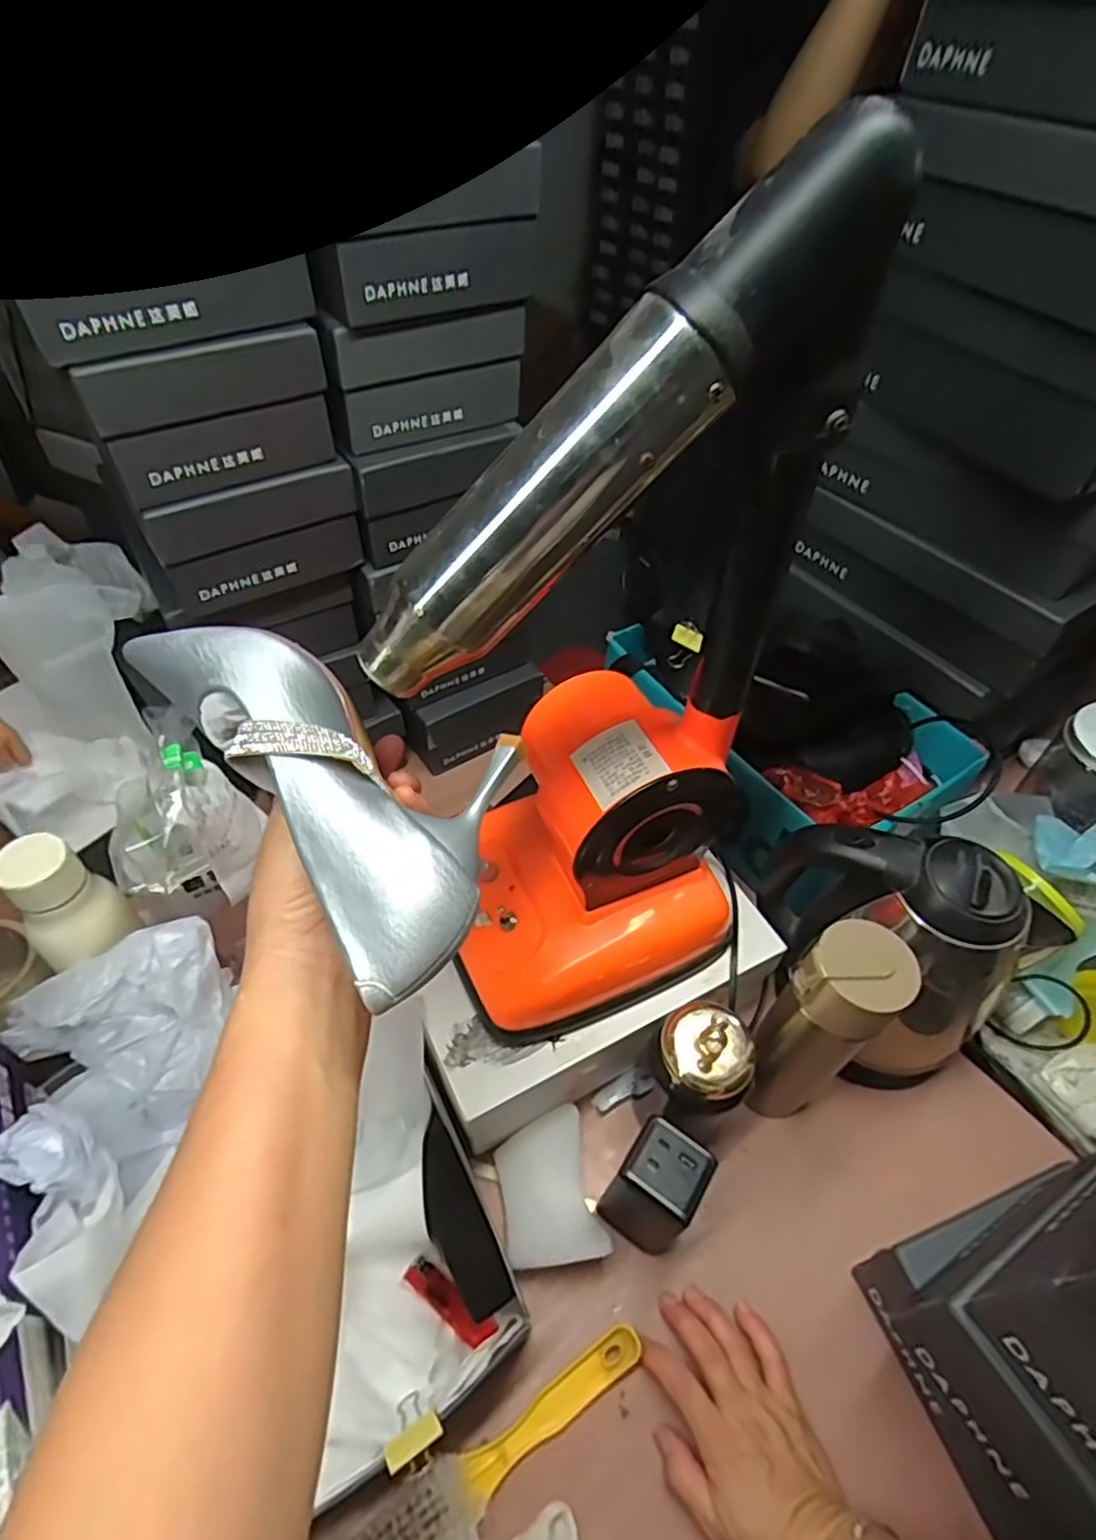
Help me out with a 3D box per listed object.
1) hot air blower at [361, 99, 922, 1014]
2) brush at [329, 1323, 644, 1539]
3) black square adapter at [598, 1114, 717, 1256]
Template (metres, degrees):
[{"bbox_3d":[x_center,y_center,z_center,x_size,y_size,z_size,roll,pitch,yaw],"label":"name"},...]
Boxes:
[{"bbox_3d":[0.030,-0.020,0.414,0.221,0.464,0.162,-27,56,-24],"label":"hot air blower"},{"bbox_3d":[-0.034,0.451,0.454,0.231,0.037,0.058,-24,55,-22],"label":"brush"},{"bbox_3d":[0.078,0.303,0.514,0.055,0.123,0.053,31,55,21],"label":"black square adapter"}]

